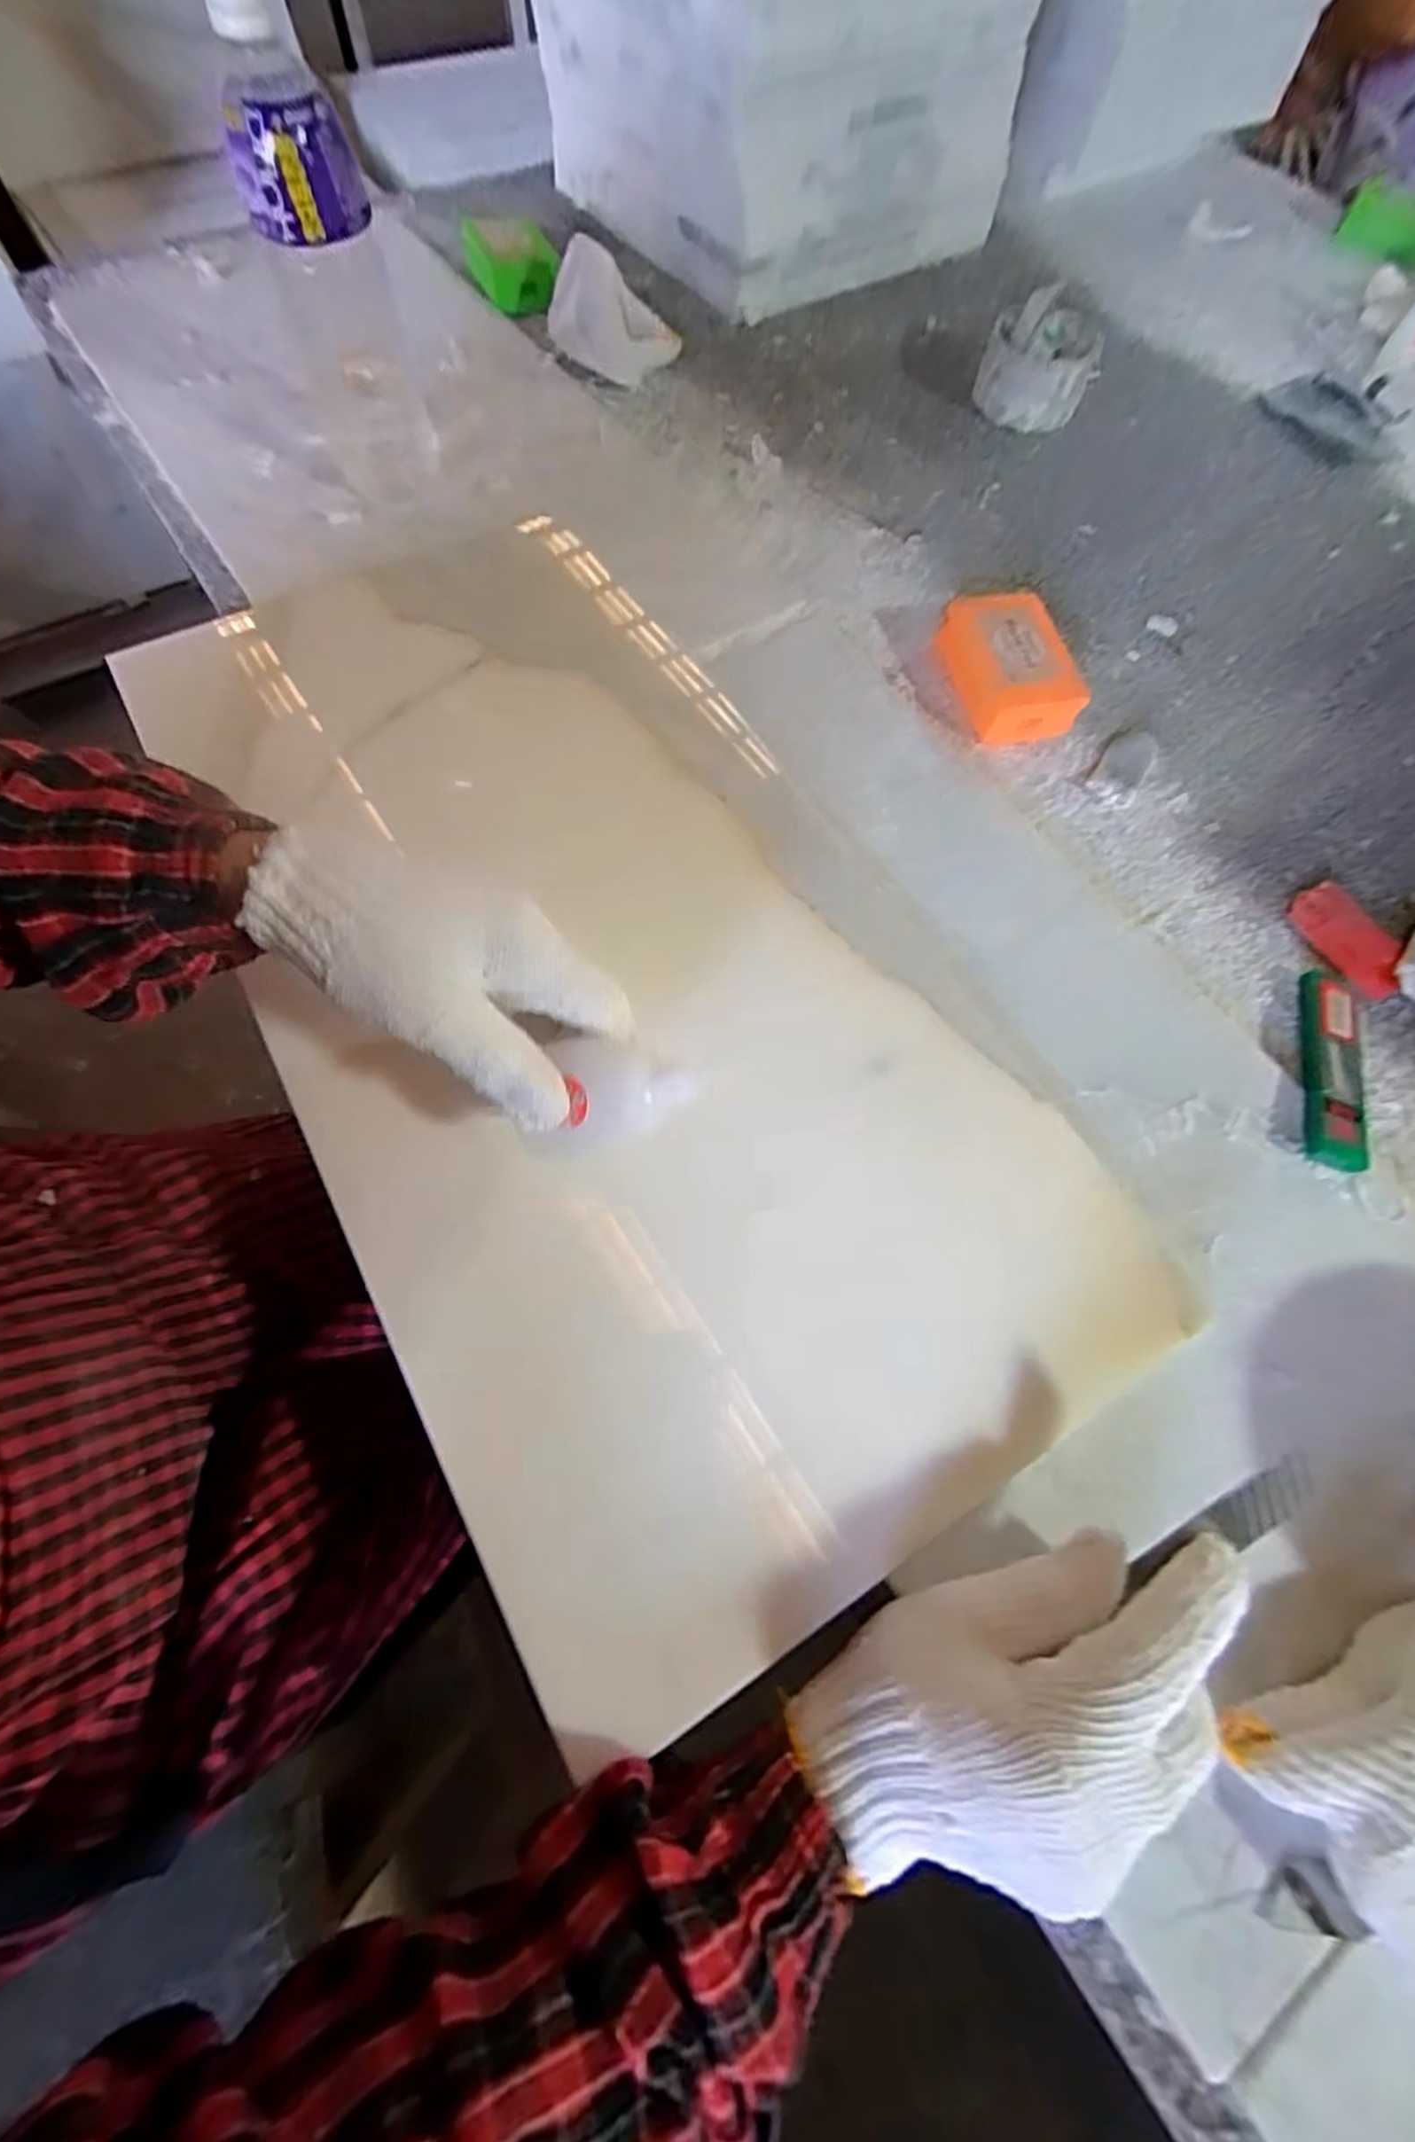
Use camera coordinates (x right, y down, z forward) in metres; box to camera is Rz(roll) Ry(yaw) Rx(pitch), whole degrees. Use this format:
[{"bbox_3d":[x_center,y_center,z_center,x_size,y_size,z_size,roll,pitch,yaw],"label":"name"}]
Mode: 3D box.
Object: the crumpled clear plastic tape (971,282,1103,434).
[{"bbox_3d":[0.261,-0.561,0.559,0.085,0.058,0.081,16,67,5],"label":"crumpled clear plastic tape"}]

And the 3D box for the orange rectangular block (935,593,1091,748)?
[{"bbox_3d":[0.186,-0.254,0.444,0.058,0.034,0.099,-11,67,-7],"label":"orange rectangular block"}]

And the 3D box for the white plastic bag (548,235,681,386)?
[{"bbox_3d":[-0.079,-0.596,0.557,0.068,0.044,0.099,-37,73,-16],"label":"white plastic bag"}]

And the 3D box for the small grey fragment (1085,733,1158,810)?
[{"bbox_3d":[0.257,-0.187,0.439,0.028,0.005,0.065,32,69,12],"label":"small grey fragment"}]

